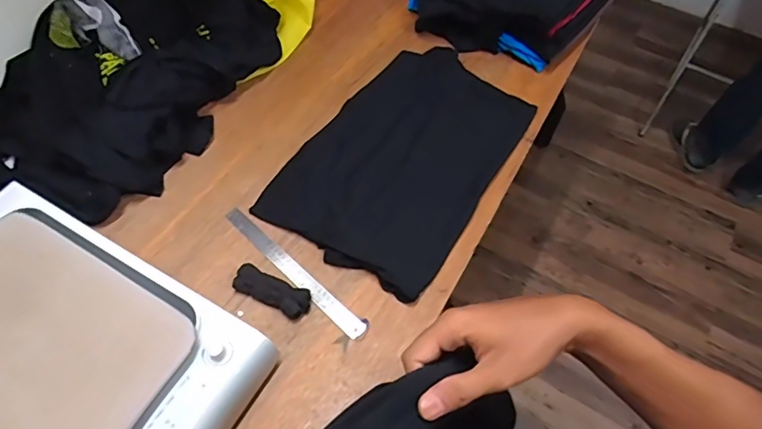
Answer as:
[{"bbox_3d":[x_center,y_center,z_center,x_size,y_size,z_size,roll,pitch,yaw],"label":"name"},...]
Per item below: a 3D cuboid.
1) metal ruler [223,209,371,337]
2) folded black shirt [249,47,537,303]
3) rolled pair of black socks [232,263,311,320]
[{"bbox_3d":[-0.150,0.092,0.855,0.322,0.005,0.030,38,66,20],"label":"metal ruler"},{"bbox_3d":[0.059,-0.126,0.961,0.318,0.057,0.520,31,63,17],"label":"folded black shirt"},{"bbox_3d":[-0.174,0.123,0.818,0.127,0.031,0.047,21,61,12],"label":"rolled pair of black socks"}]

